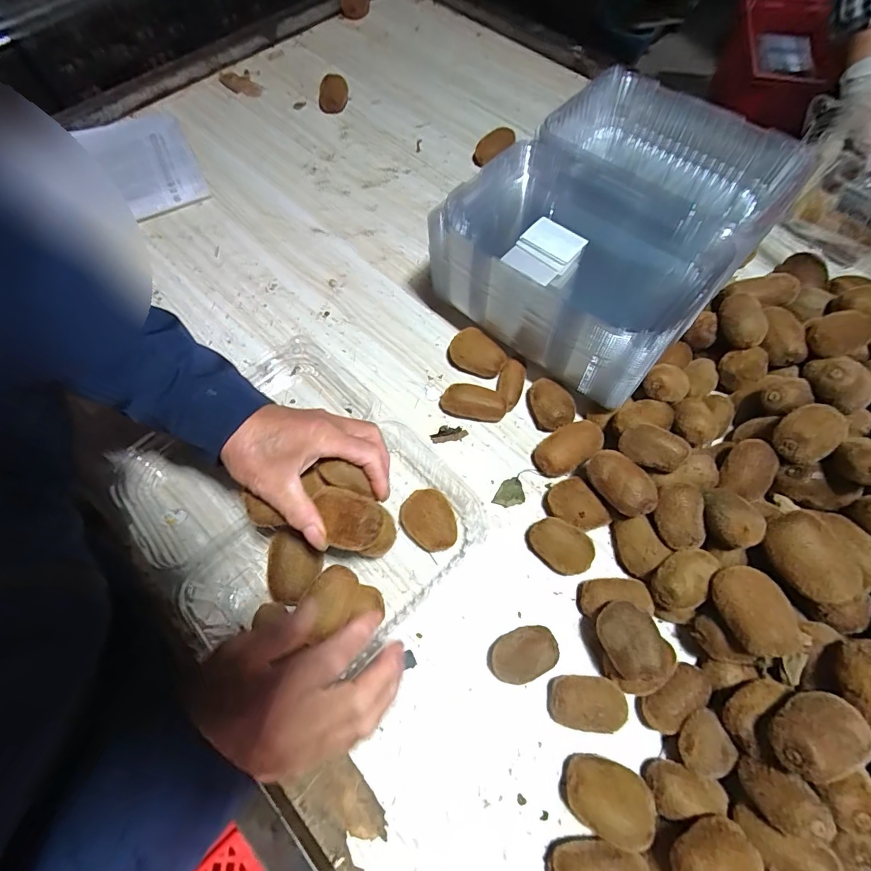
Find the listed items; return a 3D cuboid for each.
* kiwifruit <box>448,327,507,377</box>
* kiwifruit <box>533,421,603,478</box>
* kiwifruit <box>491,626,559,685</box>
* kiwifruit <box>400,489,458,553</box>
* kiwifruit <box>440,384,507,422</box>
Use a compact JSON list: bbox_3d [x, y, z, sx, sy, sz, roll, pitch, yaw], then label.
[{"bbox_3d":[0.052,-0.101,0.557,0.071,0.036,0.049,20,67,10],"label":"kiwifruit"},{"bbox_3d":[0.147,0.015,0.503,0.077,0.036,0.049,-33,69,-13],"label":"kiwifruit"},{"bbox_3d":[0.080,0.197,0.406,0.059,0.046,0.041,-27,67,-11],"label":"kiwifruit"},{"bbox_3d":[-0.004,0.090,0.462,0.047,0.036,0.062,-34,68,-13],"label":"kiwifruit"},{"bbox_3d":[0.045,-0.037,0.528,0.073,0.032,0.031,8,65,6],"label":"kiwifruit"}]

